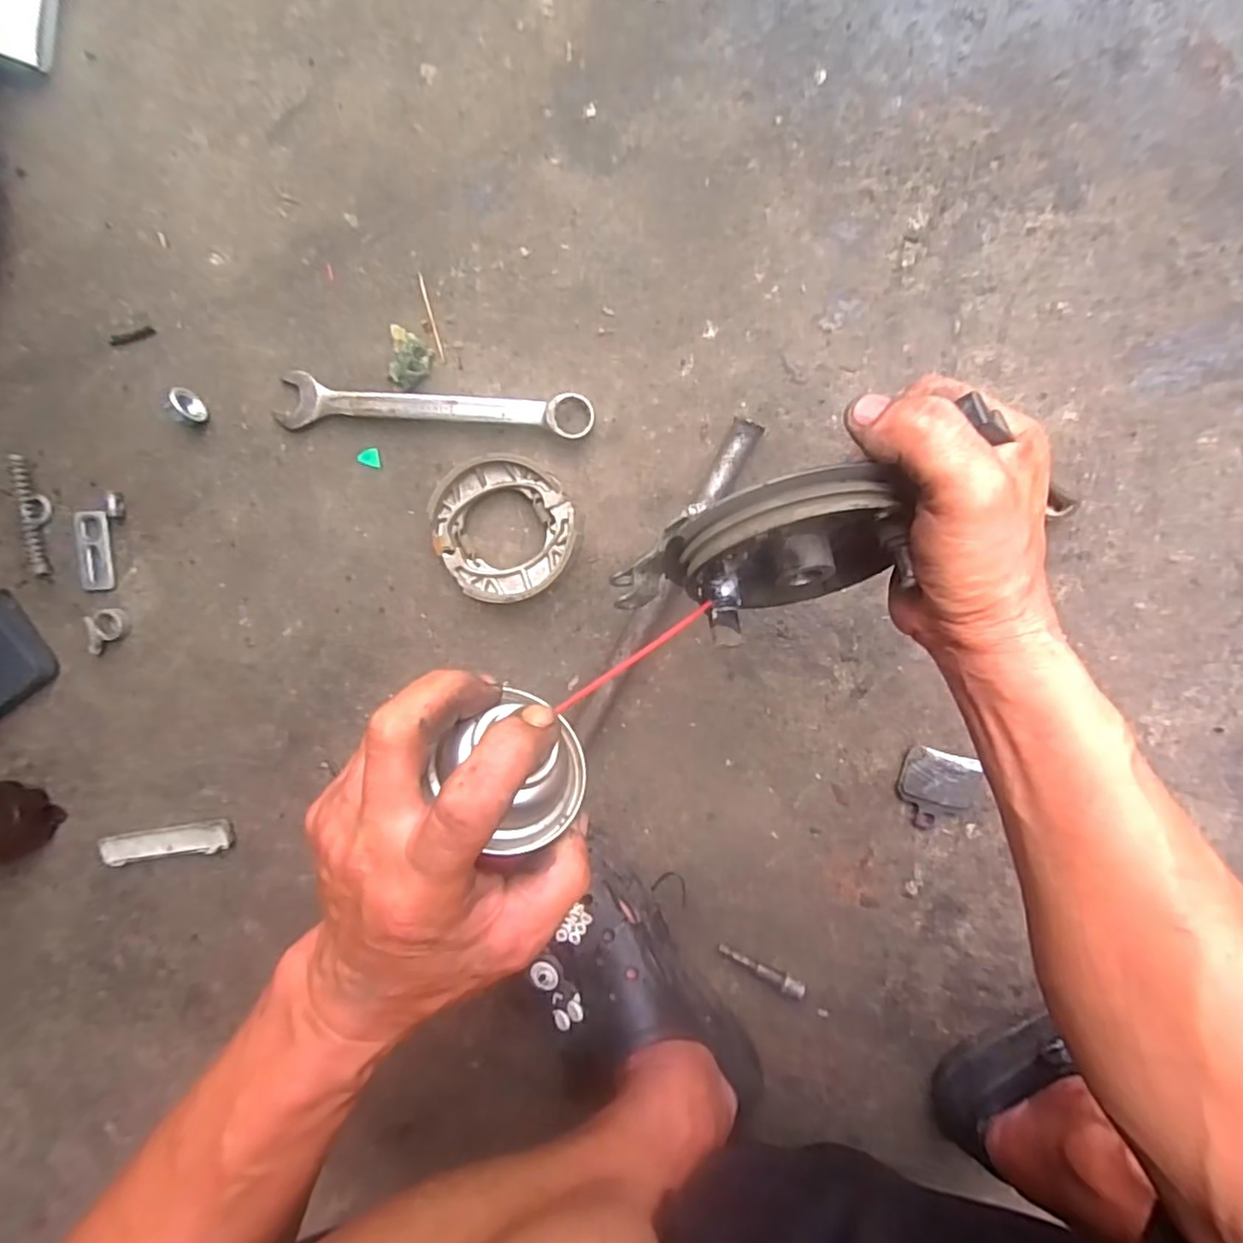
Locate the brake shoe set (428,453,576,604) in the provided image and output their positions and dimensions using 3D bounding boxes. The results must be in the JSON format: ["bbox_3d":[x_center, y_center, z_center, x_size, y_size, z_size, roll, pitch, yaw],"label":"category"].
[{"bbox_3d":[-0.081,-0.065,0.452,0.099,0.027,0.099,1,97,7],"label":"brake shoe set"}]

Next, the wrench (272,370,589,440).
[{"bbox_3d":[-0.136,-0.154,0.454,0.232,0.016,0.037,4,97,7],"label":"wrench"}]

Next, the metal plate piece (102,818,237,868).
[{"bbox_3d":[-0.366,0.178,0.517,0.115,0.014,0.026,-12,95,9],"label":"metal plate piece"}]

